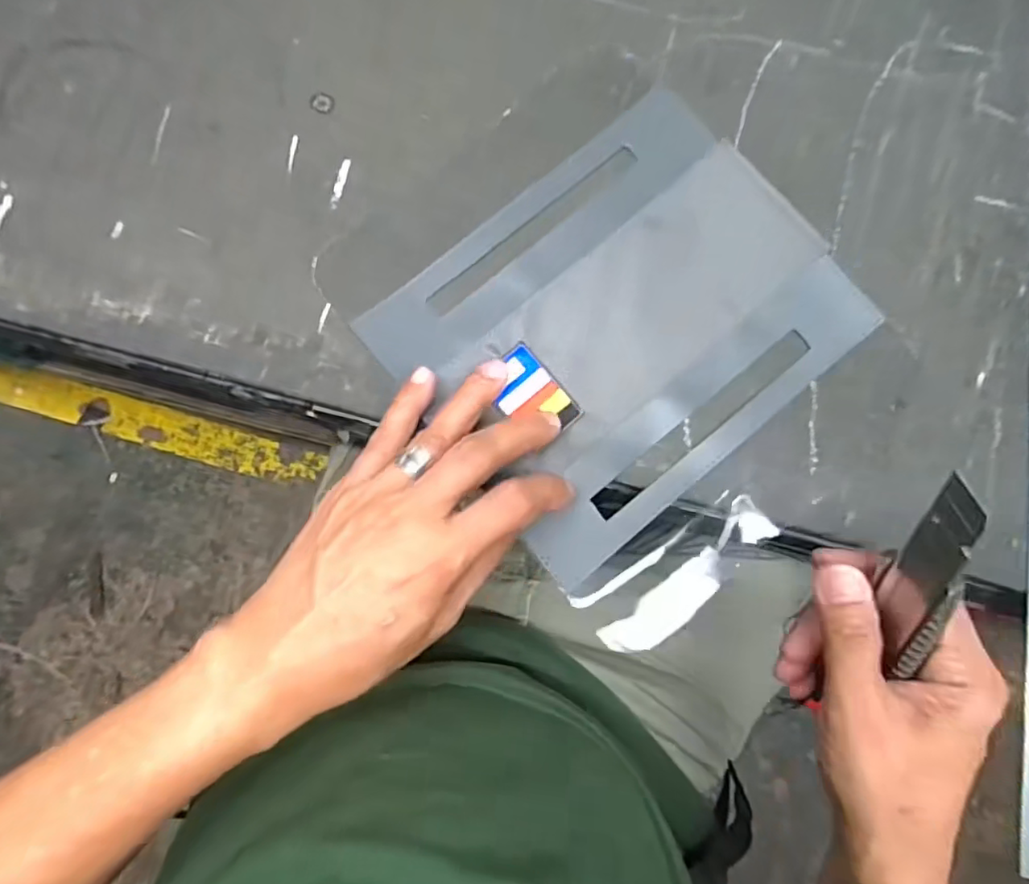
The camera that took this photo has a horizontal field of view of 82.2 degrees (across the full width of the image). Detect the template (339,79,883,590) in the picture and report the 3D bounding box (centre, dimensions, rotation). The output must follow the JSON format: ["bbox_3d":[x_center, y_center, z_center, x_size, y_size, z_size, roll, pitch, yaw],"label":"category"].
[{"bbox_3d":[0.057,-0.062,0.309,0.217,0.005,0.176,-40,85,-7],"label":"template"}]

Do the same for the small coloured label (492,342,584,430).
[{"bbox_3d":[0.008,-0.023,0.302,0.032,0.004,0.048,-43,86,-6],"label":"small coloured label"}]

